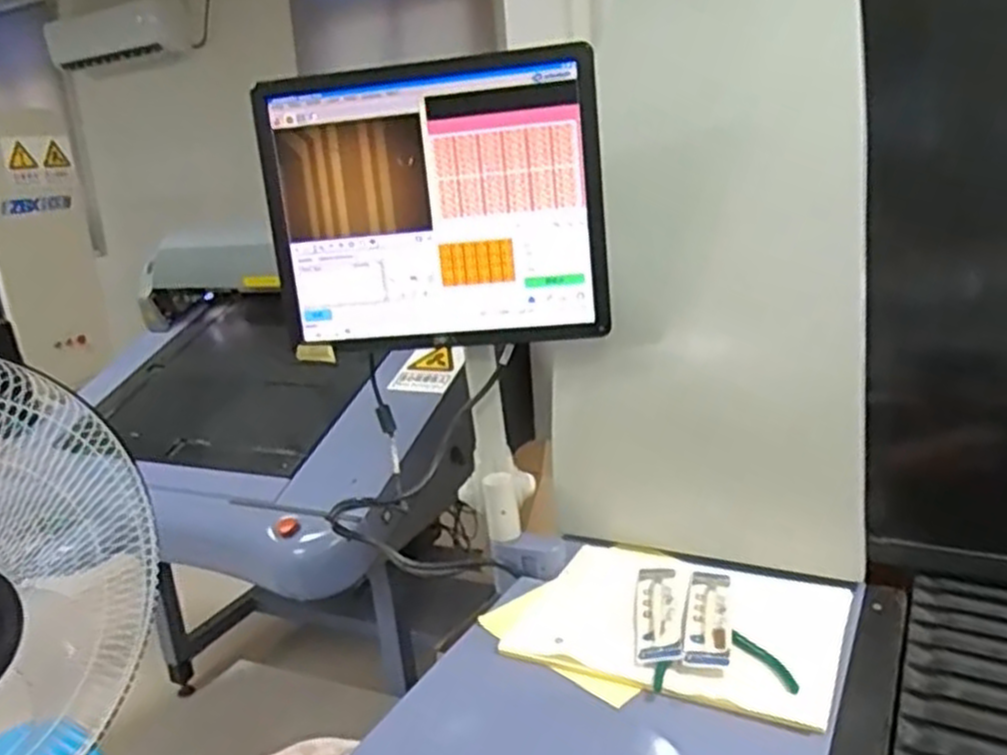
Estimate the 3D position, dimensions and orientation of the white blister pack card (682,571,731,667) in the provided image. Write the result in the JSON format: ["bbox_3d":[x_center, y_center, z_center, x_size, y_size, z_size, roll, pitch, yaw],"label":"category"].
[{"bbox_3d":[0.214,0.242,0.821,0.042,0.014,0.179,-1,17,17],"label":"white blister pack card"}]

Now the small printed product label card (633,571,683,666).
[{"bbox_3d":[0.164,0.244,0.837,0.044,0.010,0.173,-3,16,11],"label":"small printed product label card"}]

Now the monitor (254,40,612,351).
[{"bbox_3d":[-0.075,-0.187,0.872,0.364,0.298,0.040,-3,15,9],"label":"monitor"}]

